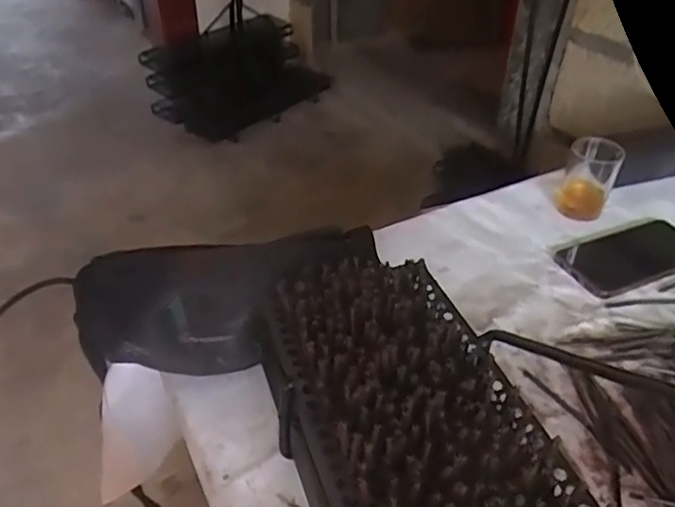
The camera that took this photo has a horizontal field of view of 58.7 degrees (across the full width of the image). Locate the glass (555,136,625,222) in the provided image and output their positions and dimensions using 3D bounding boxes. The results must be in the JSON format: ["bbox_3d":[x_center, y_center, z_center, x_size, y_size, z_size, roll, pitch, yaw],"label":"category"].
[{"bbox_3d":[0.303,-0.093,0.723,0.060,0.076,0.057,17,40,20],"label":"glass"}]

